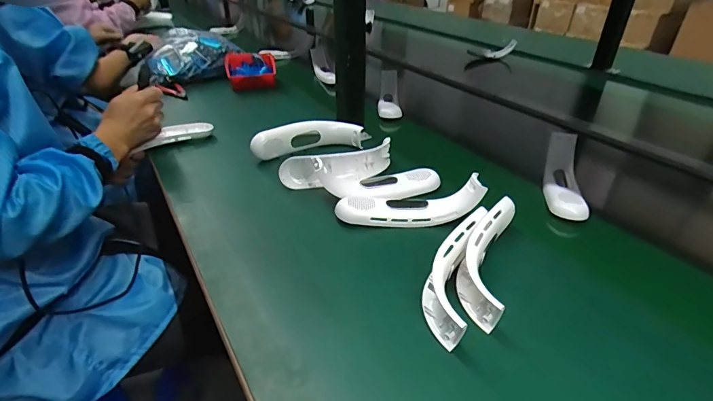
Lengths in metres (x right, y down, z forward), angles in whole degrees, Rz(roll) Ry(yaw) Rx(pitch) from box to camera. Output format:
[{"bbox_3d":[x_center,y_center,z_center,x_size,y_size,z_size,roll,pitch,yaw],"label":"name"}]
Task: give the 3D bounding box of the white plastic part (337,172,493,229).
[{"bbox_3d":[0.070,0.005,0.549,0.191,0.064,0.042,-1,33,0],"label":"white plastic part"}]

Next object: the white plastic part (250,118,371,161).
[{"bbox_3d":[-0.079,-0.111,0.729,0.226,0.064,0.037,-11,35,-17],"label":"white plastic part"}]

